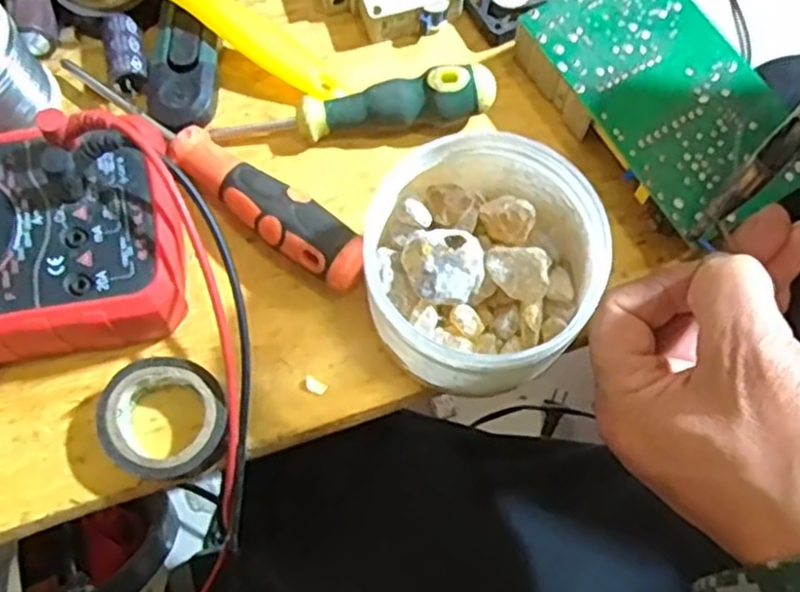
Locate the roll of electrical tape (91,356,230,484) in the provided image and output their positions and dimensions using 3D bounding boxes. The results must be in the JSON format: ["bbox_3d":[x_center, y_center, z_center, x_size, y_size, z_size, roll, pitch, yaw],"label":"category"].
[{"bbox_3d":[-0.088,0.048,0.281,0.051,0.018,0.044,34,74,11],"label":"roll of electrical tape"}]

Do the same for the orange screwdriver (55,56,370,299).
[{"bbox_3d":[-0.081,-0.055,0.305,0.163,0.018,0.024,35,74,11],"label":"orange screwdriver"}]

